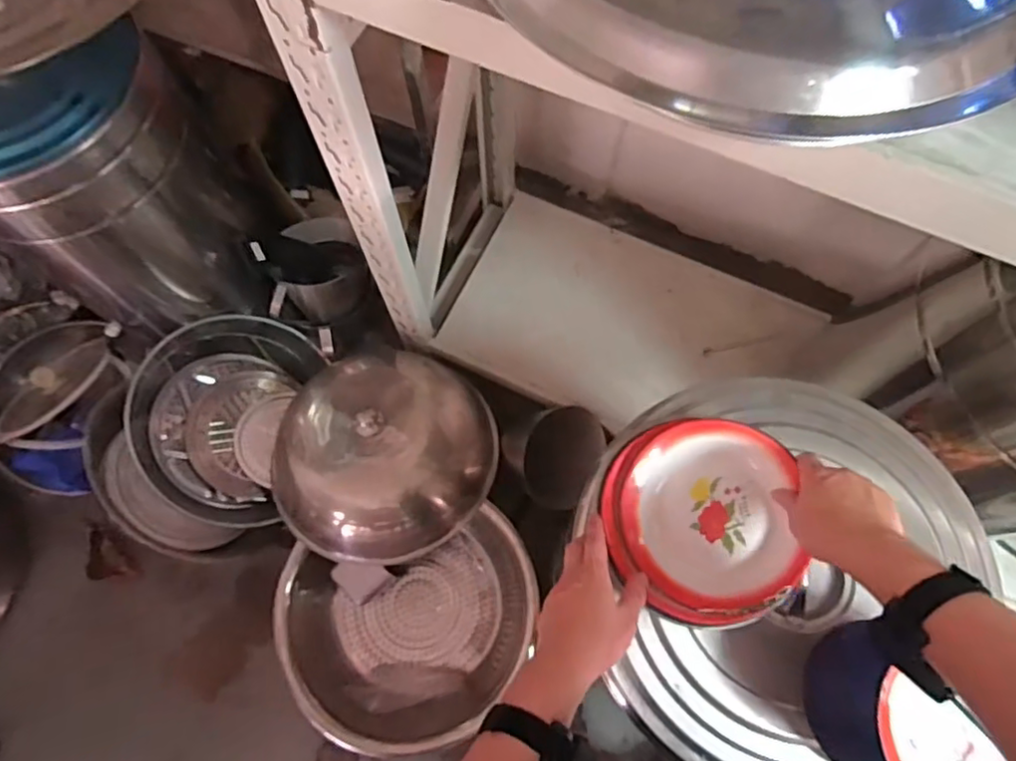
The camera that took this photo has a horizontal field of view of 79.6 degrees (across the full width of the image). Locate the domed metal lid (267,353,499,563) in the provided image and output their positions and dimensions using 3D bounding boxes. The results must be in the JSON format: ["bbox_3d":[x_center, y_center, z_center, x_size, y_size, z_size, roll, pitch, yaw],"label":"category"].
[{"bbox_3d":[-0.277,0.152,1.393,0.480,0.202,0.490,0,72,1],"label":"domed metal lid"}]

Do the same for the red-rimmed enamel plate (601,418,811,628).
[{"bbox_3d":[0.202,0.145,0.645,0.183,0.055,0.205,-6,72,-1],"label":"red-rimmed enamel plate"}]

